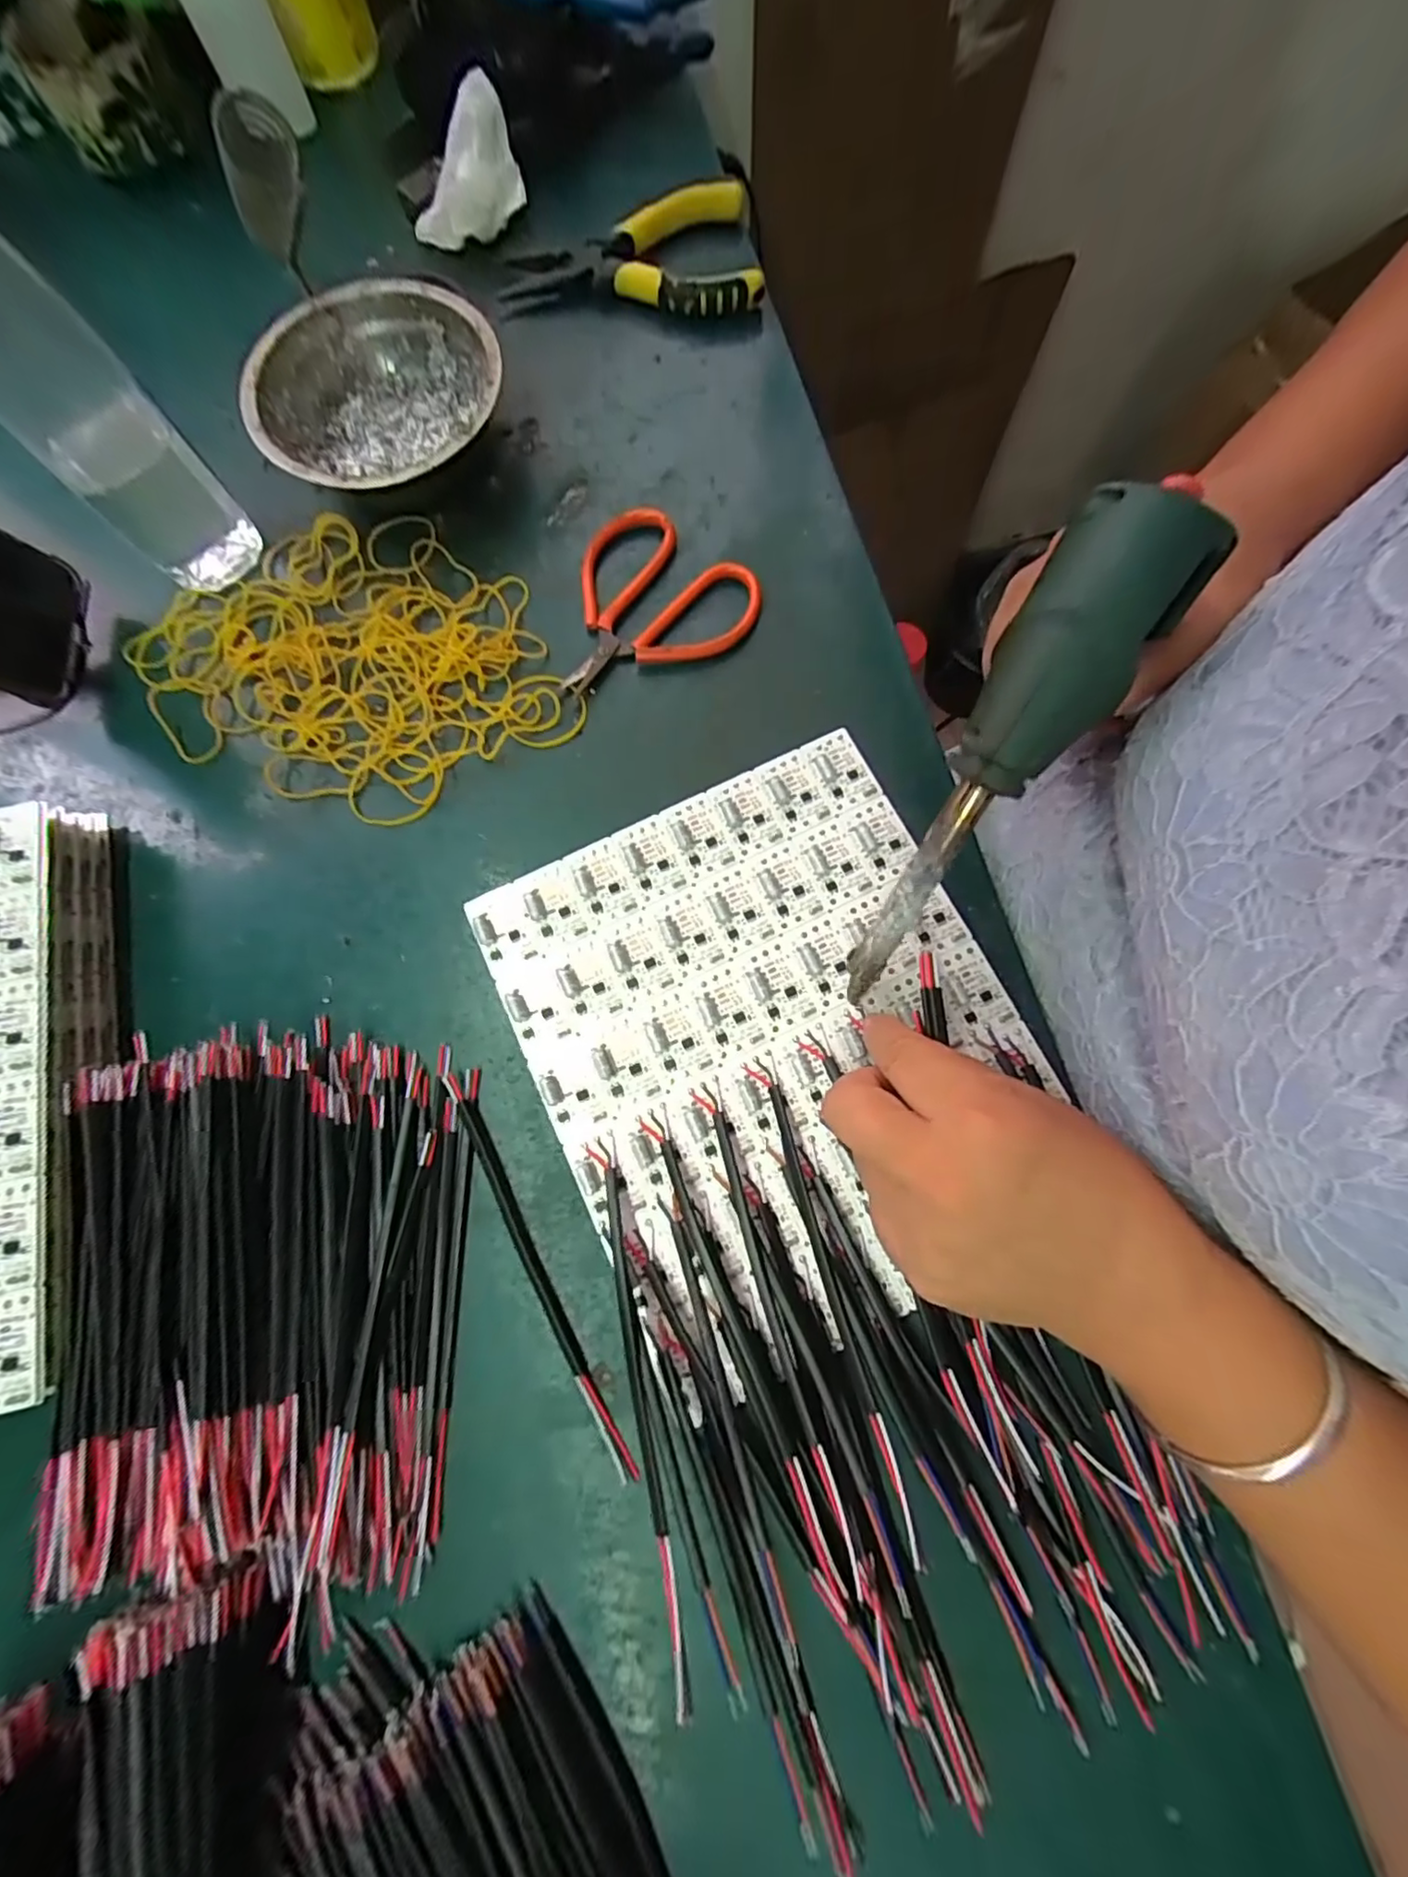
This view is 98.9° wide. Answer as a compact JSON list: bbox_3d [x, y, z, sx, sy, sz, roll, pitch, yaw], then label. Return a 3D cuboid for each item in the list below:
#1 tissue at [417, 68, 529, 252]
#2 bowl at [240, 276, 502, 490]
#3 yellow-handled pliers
[{"bbox_3d":[-0.133,-0.428,0.337,0.028,0.048,0.065,44,81,9],"label":"tissue"},{"bbox_3d":[-0.167,-0.278,0.321,0.124,0.043,0.124,0,78,1],"label":"bowl"},{"bbox_3d":[-0.040,-0.380,0.341,0.138,0.028,0.065,-12,78,-2],"label":"yellow-handled pliers"}]

